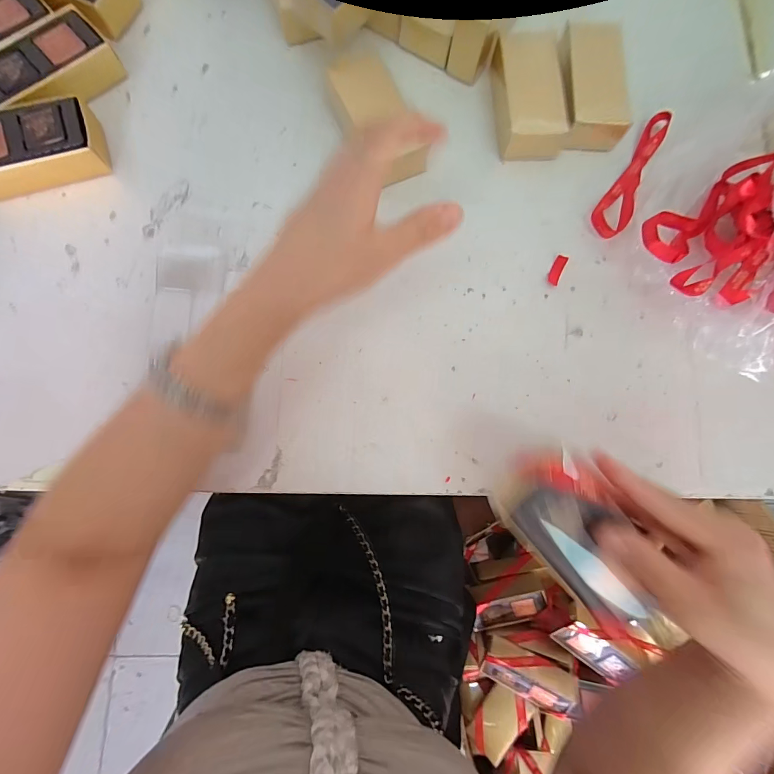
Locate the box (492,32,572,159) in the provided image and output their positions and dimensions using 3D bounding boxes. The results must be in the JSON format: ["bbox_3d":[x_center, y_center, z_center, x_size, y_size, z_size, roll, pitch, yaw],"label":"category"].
[{"bbox_3d":[0.135,-0.281,0.363,0.066,0.037,0.123,-4,81,-4],"label":"box"}]

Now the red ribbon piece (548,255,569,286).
[{"bbox_3d":[0.162,-0.112,0.348,0.011,0.004,0.029,24,80,1],"label":"red ribbon piece"}]

